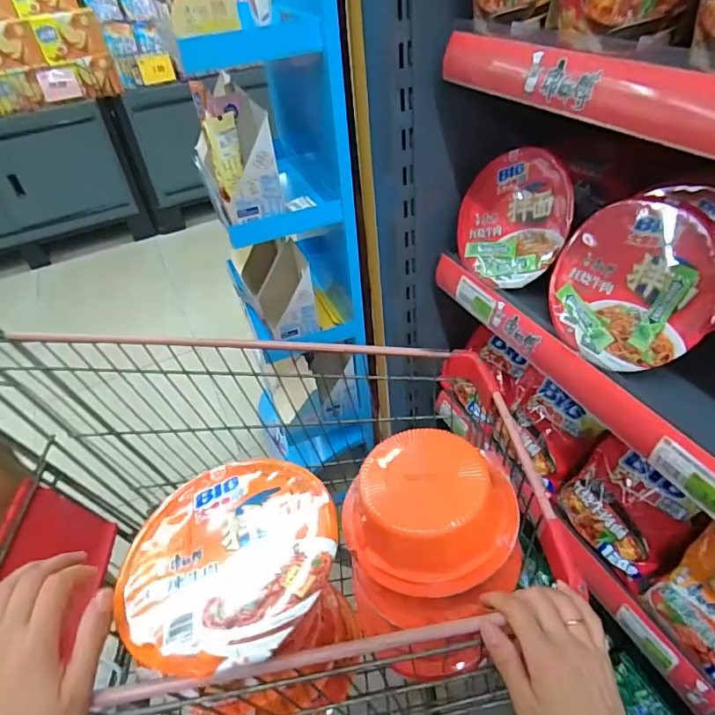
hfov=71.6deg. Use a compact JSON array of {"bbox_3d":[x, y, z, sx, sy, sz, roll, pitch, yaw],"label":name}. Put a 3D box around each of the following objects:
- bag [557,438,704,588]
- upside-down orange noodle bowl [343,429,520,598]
[{"bbox_3d":[0.362,0.205,0.668,0.048,0.142,0.152,17,23,-43],"label":"bag"},{"bbox_3d":[0.076,0.156,0.509,0.160,0.079,0.141,18,47,25],"label":"upside-down orange noodle bowl"}]

